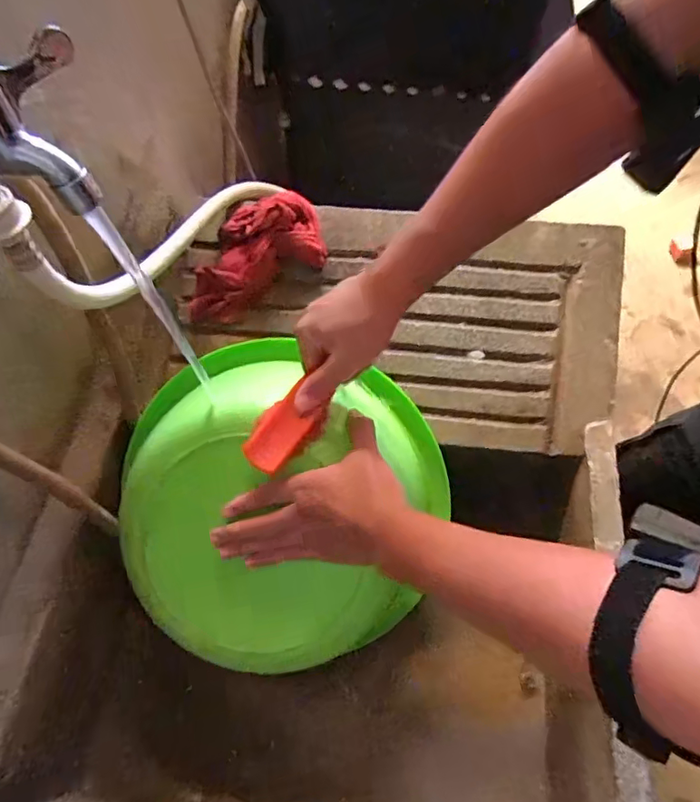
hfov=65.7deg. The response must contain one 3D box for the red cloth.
[{"bbox_3d":[-0.118,-0.179,0.634,0.178,0.090,0.098,-27,65,-13],"label":"red cloth"}]

